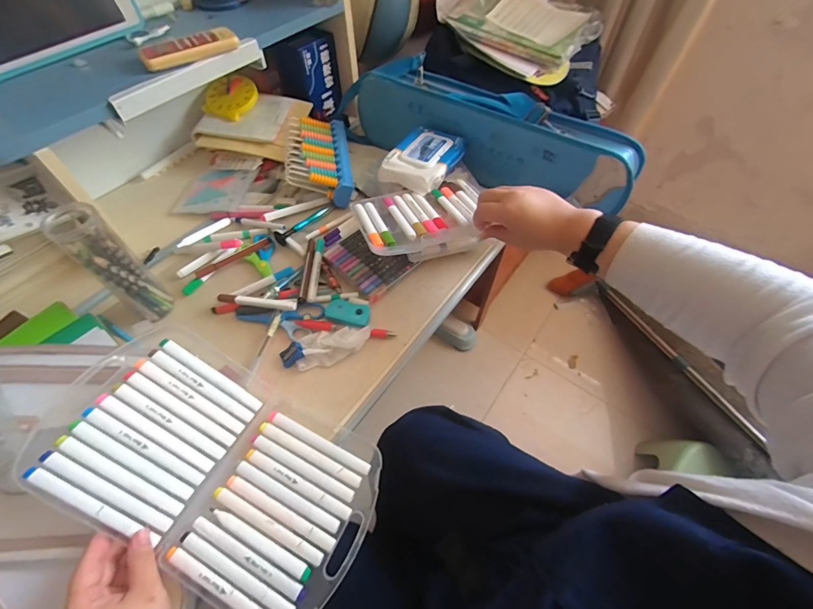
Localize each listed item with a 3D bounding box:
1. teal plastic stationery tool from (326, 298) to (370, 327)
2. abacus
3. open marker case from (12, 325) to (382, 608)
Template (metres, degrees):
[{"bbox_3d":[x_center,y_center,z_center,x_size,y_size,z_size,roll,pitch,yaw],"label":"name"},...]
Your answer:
[{"bbox_3d":[-0.084,0.011,0.540,0.066,0.011,0.036,13,56,8],"label":"teal plastic stationery tool"},{"bbox_3d":[-0.162,-0.268,0.697,0.114,0.065,0.193,-7,56,-6],"label":"abacus"},{"bbox_3d":[-0.217,0.169,0.408,0.357,0.087,0.192,24,59,15],"label":"open marker case"}]

